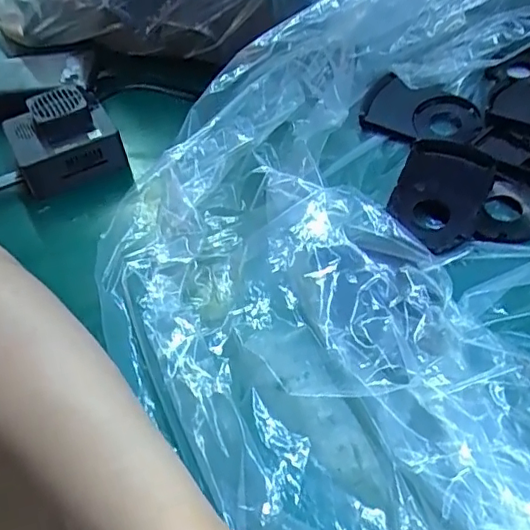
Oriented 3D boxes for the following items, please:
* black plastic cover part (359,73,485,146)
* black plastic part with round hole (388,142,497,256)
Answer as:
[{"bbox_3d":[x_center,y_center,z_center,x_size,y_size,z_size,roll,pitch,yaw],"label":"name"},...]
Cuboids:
[{"bbox_3d":[0.124,-0.120,0.447,0.090,0.020,0.059,16,52,19],"label":"black plastic cover part"},{"bbox_3d":[0.117,-0.049,0.377,0.056,0.016,0.087,16,52,20],"label":"black plastic part with round hole"}]

